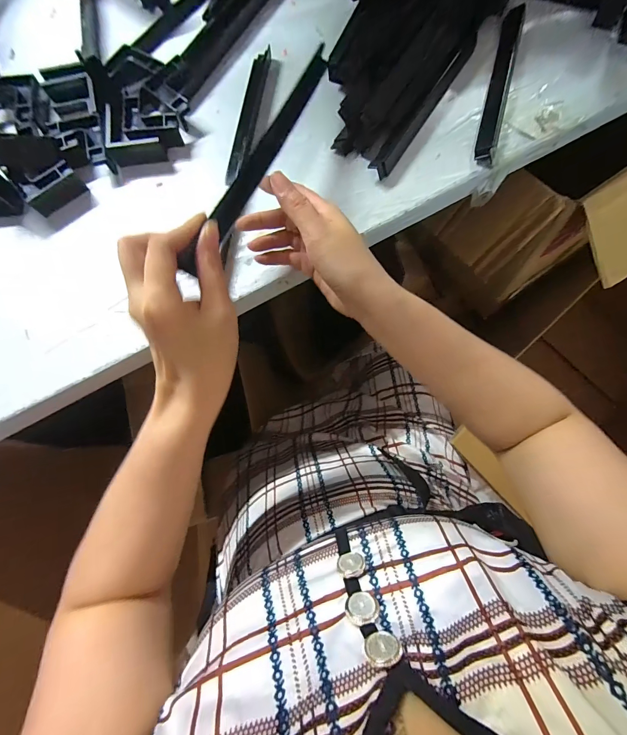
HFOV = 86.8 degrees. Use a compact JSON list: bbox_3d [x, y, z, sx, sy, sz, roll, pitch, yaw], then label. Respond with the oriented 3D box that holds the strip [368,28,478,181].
[{"bbox_3d":[0.124,-0.291,0.363,0.022,0.010,0.212,32,82,8],"label":"strip"}]

